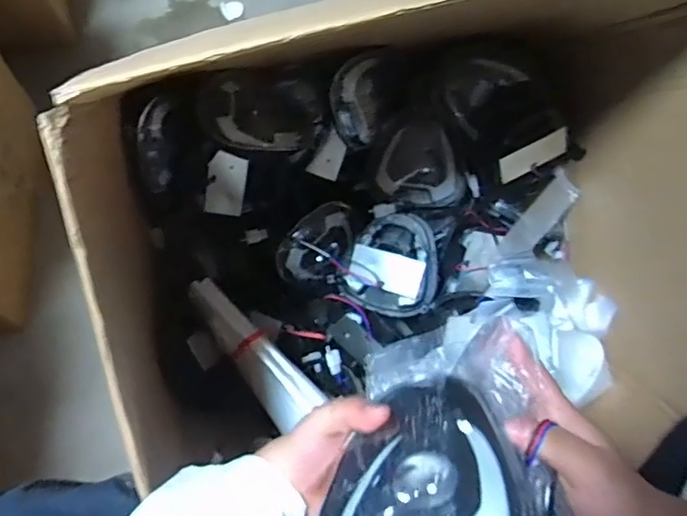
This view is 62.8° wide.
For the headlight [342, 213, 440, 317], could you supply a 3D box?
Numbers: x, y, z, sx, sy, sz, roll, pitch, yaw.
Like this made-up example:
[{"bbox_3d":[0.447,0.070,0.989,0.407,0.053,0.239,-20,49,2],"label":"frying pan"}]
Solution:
[{"bbox_3d":[0.074,0.005,0.781,0.122,0.060,0.129,19,66,6],"label":"headlight"}]

